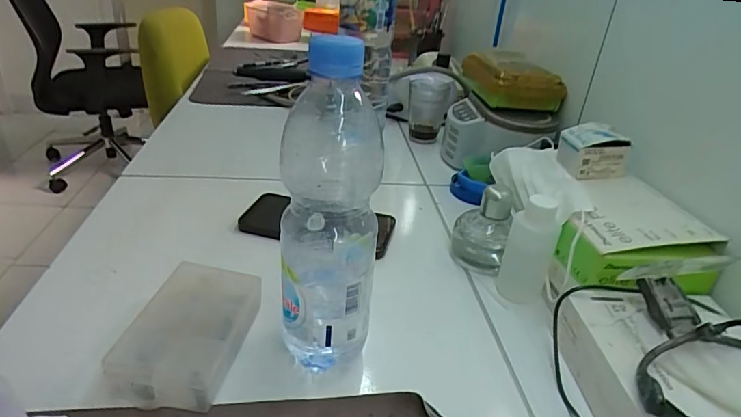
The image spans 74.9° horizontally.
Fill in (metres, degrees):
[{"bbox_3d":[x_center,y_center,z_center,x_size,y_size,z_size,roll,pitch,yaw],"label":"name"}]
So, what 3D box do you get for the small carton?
[{"bbox_3d":[0.242,-0.064,0.530,0.058,0.048,0.060,4,29,-3],"label":"small carton"}]

